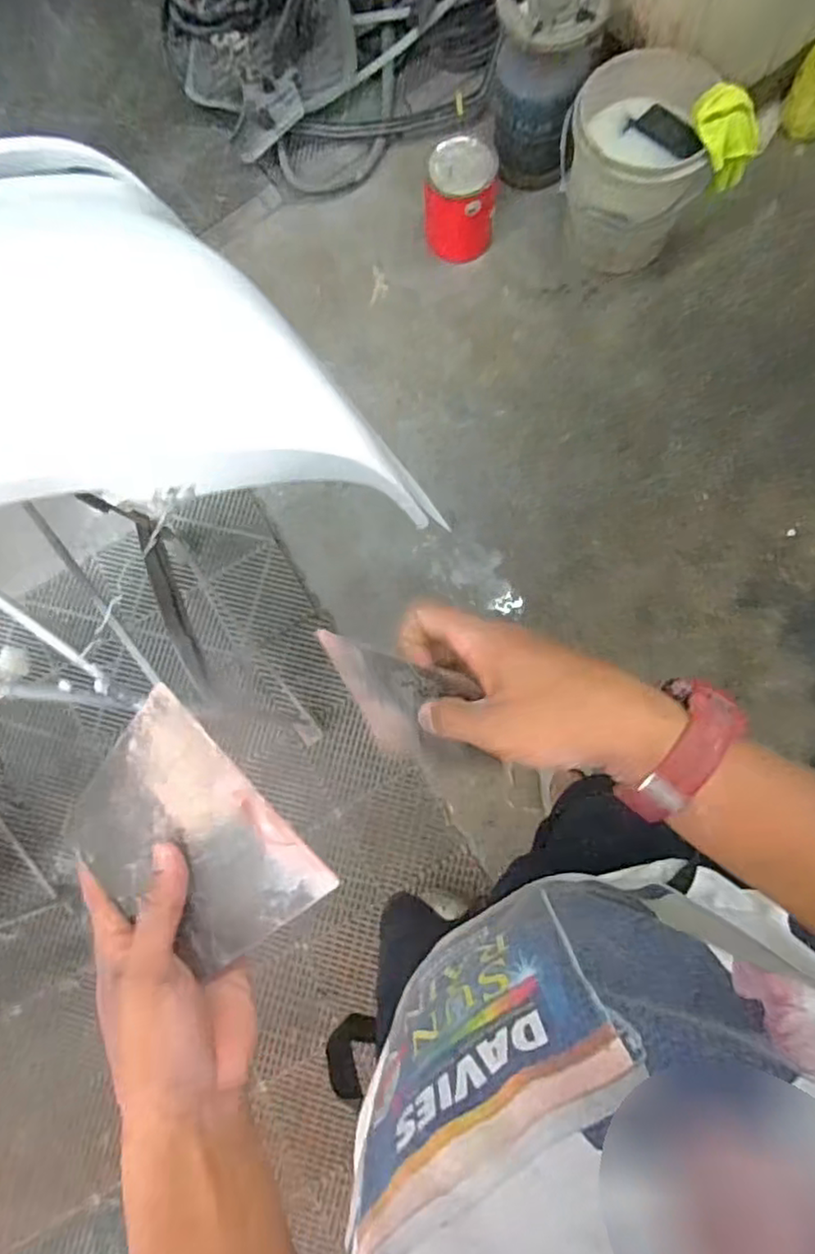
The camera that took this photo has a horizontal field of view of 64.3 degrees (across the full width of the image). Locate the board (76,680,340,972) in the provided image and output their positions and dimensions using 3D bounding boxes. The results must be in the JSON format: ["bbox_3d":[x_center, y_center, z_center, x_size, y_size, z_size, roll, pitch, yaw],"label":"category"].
[{"bbox_3d":[-0.119,0.117,0.353,0.138,0.009,0.095,44,92,9],"label":"board"}]

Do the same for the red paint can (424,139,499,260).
[{"bbox_3d":[0.121,-0.954,1.464,0.155,0.189,0.155,-1,80,6],"label":"red paint can"}]

